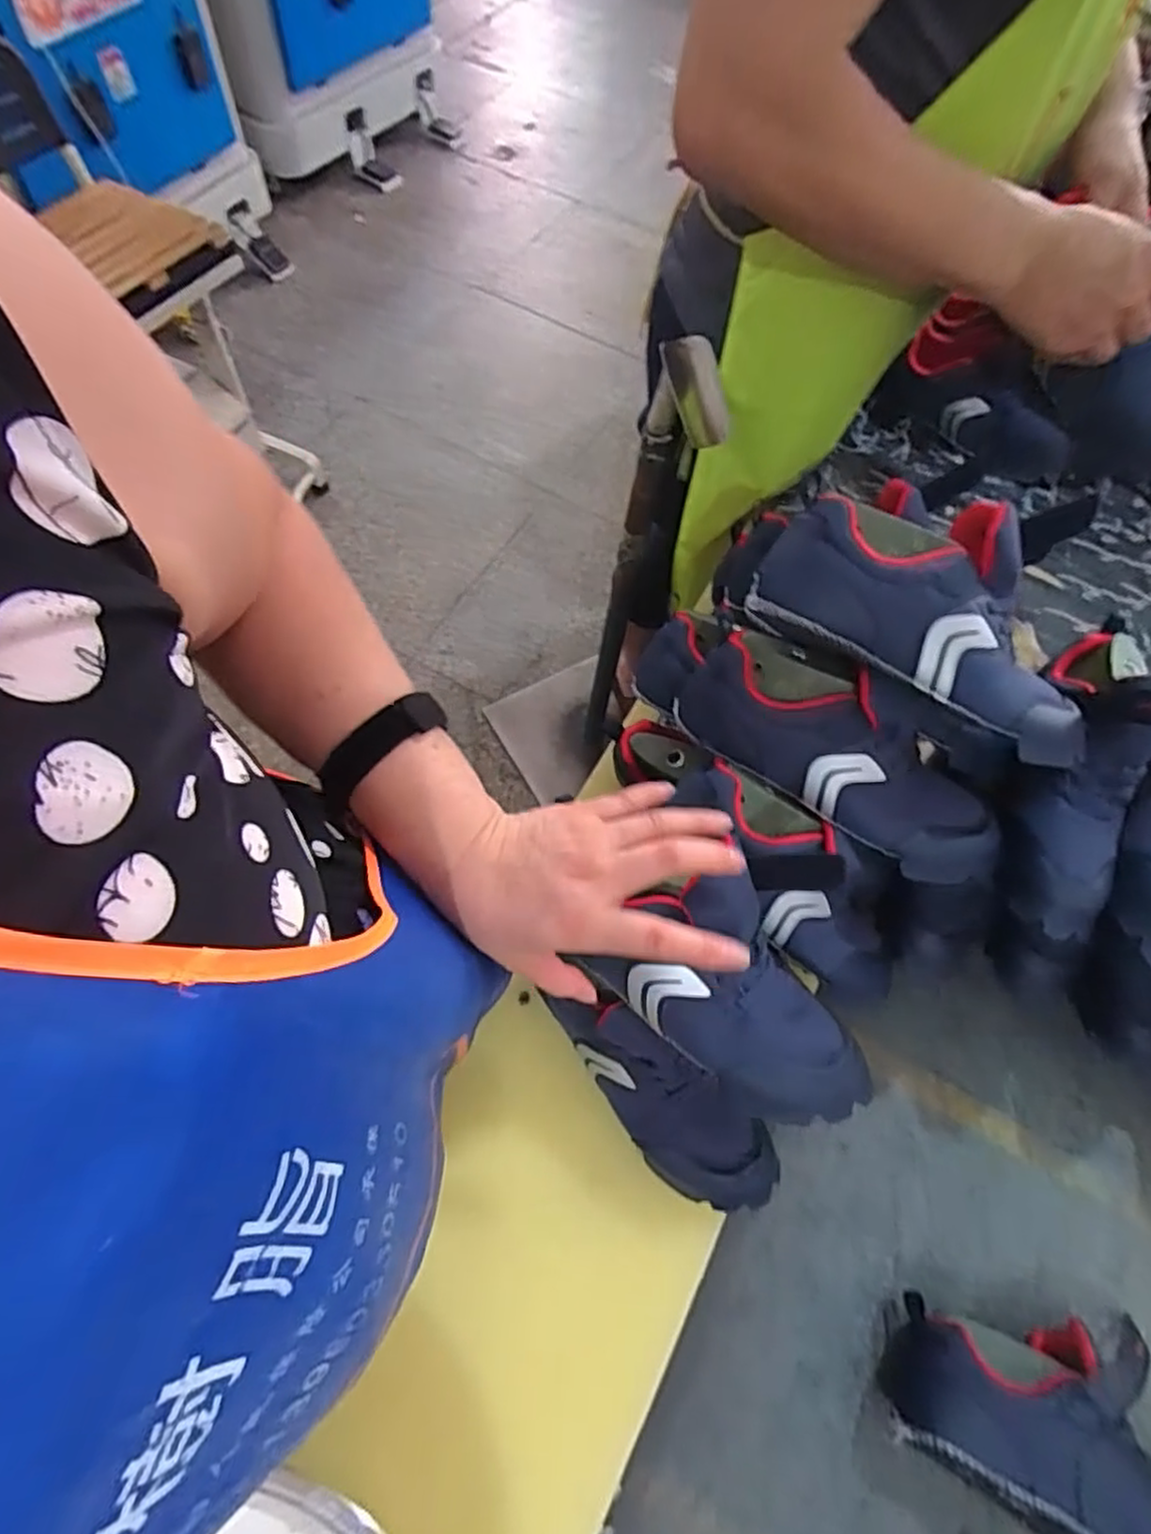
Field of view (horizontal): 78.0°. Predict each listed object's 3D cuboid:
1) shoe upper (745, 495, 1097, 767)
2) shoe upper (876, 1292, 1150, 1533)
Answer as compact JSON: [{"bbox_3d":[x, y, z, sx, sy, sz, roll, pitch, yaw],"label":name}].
[{"bbox_3d":[0.250,-0.106,0.485,0.252,0.098,0.141,22,92,-10],"label":"shoe upper"},{"bbox_3d":[0.373,0.480,0.514,0.261,0.076,0.158,31,67,11],"label":"shoe upper"}]

